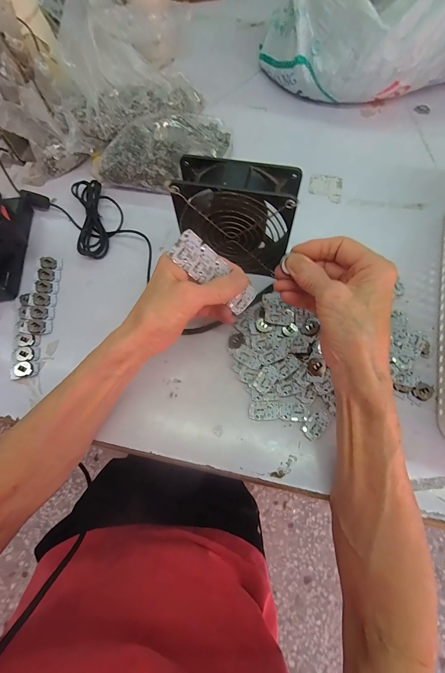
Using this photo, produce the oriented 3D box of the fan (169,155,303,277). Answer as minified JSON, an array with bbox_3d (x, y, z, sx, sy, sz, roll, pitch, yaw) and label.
[{"bbox_3d":[0.015,-0.120,0.305,0.112,0.117,0.047,14,69,8],"label":"fan"}]

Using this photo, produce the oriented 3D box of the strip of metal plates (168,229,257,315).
[{"bbox_3d":[-0.006,-0.056,0.257,0.089,0.004,0.029,38,98,-25],"label":"strip of metal plates"}]

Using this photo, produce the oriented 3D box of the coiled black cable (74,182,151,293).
[{"bbox_3d":[-0.170,-0.167,0.387,0.062,0.016,0.132,-14,67,-3],"label":"coiled black cable"}]

